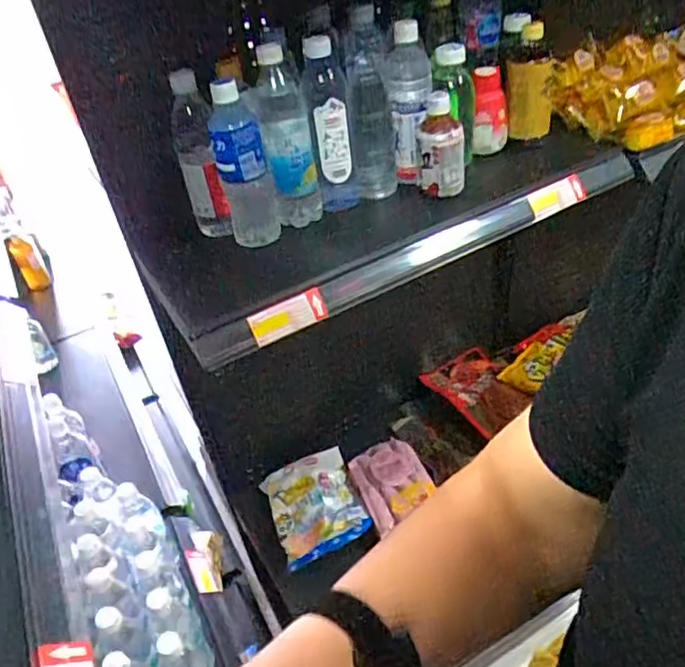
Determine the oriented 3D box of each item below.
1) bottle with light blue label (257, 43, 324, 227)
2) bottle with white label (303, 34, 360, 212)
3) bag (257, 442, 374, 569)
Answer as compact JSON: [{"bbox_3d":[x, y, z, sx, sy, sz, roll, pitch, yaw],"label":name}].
[{"bbox_3d":[-0.070,-0.248,0.791,0.063,0.225,0.057,-8,40,-1],"label":"bottle with light blue label"},{"bbox_3d":[-0.014,-0.267,0.811,0.057,0.216,0.061,-5,40,3],"label":"bottle with white label"},{"bbox_3d":[-0.054,0.322,1.171,0.165,0.027,0.220,-18,42,-12],"label":"bag"}]

